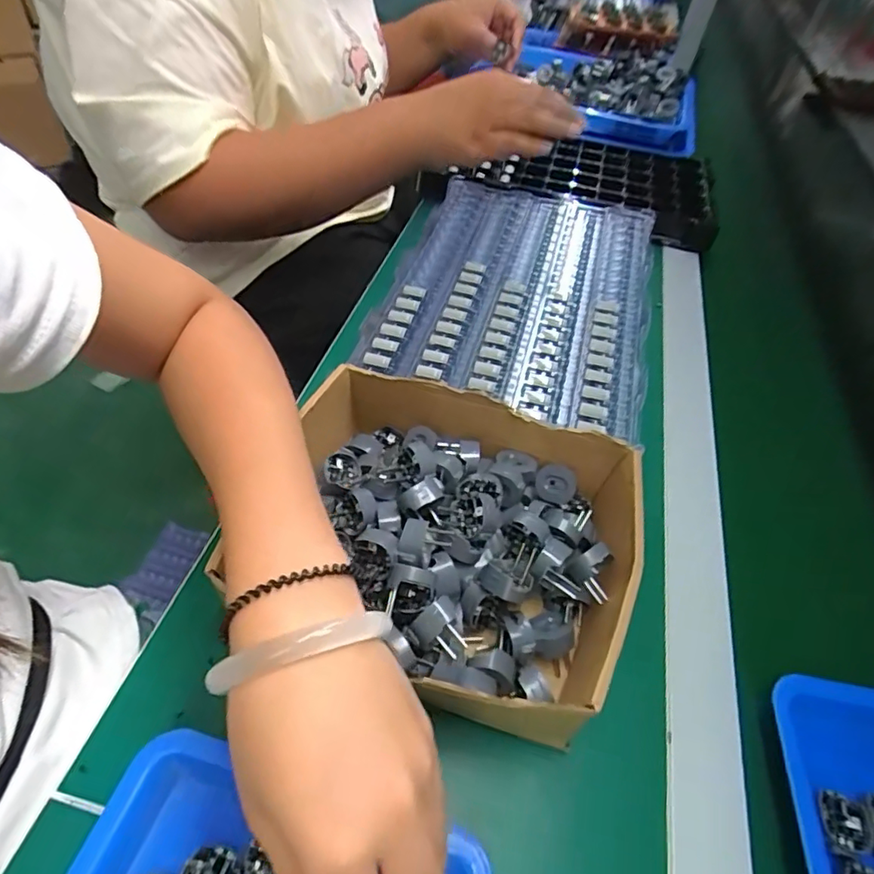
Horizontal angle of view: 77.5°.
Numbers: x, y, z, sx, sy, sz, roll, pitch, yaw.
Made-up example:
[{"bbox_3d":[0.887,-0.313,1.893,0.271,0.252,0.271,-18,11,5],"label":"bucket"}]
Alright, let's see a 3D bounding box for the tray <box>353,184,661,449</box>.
[{"bbox_3d":[0.082,-0.148,0.518,0.228,0.020,0.334,15,49,8],"label":"tray"}]

